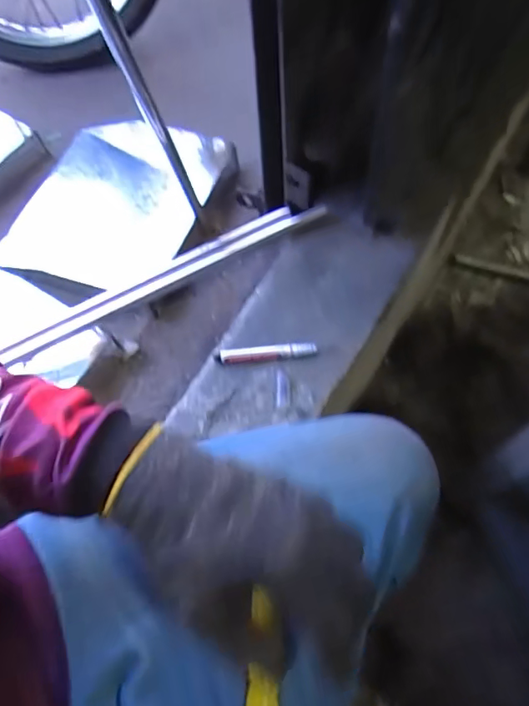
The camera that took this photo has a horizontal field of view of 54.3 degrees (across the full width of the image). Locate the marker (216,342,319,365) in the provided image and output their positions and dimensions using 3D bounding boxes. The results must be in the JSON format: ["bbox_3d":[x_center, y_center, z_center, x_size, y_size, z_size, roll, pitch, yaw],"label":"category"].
[{"bbox_3d":[0.001,0.000,0.572,0.110,0.011,0.018,-5,66,2],"label":"marker"}]

